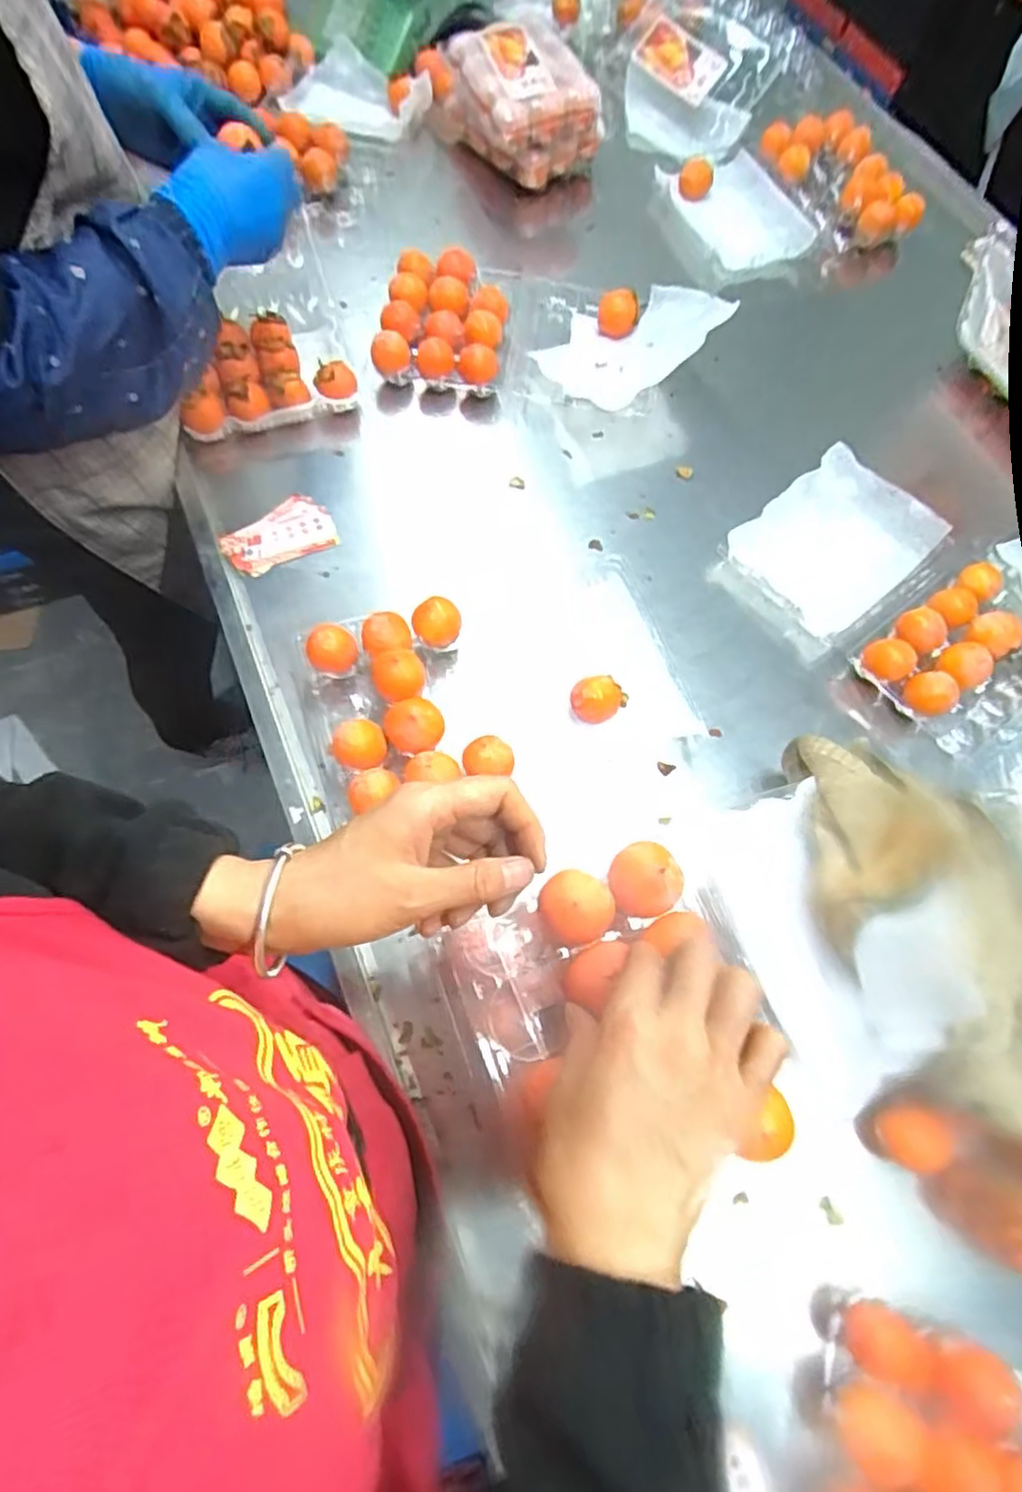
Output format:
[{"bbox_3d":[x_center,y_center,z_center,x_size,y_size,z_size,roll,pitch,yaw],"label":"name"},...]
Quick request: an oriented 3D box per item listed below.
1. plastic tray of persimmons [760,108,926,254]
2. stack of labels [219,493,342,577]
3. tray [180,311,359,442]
[{"bbox_3d":[0.429,-0.744,0.937,0.130,0.054,0.218,-18,69,-10],"label":"plastic tray of persimmons"},{"bbox_3d":[-0.225,-0.203,0.693,0.105,0.013,0.064,-36,74,-16],"label":"stack of labels"},{"bbox_3d":[-0.262,-0.398,0.756,0.172,0.053,0.131,-14,69,-9],"label":"tray"}]

